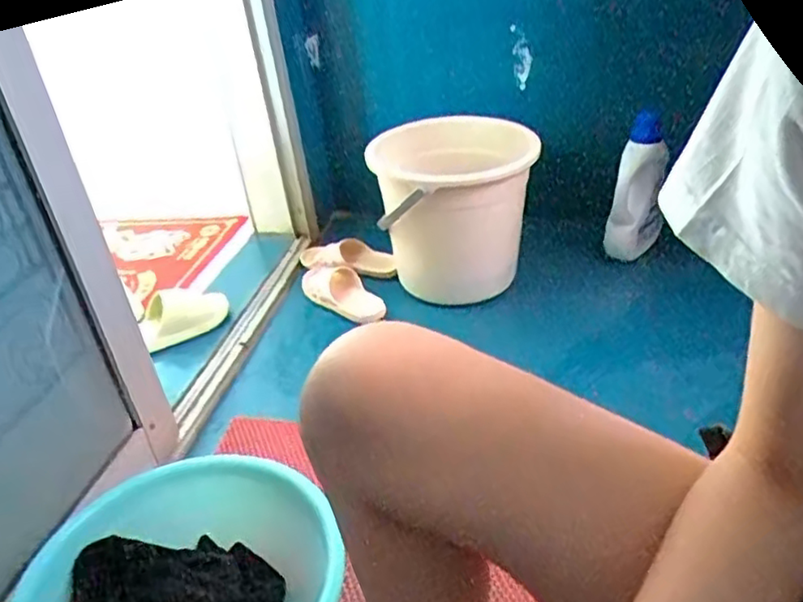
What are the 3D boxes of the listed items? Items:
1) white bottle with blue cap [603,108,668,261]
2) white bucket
[{"bbox_3d":[0.484,-0.235,1.332,0.109,0.292,0.070,3,15,-8],"label":"white bottle with blue cap"},{"bbox_3d":[0.088,-0.161,1.272,0.281,0.314,0.281,-5,31,3],"label":"white bucket"}]

